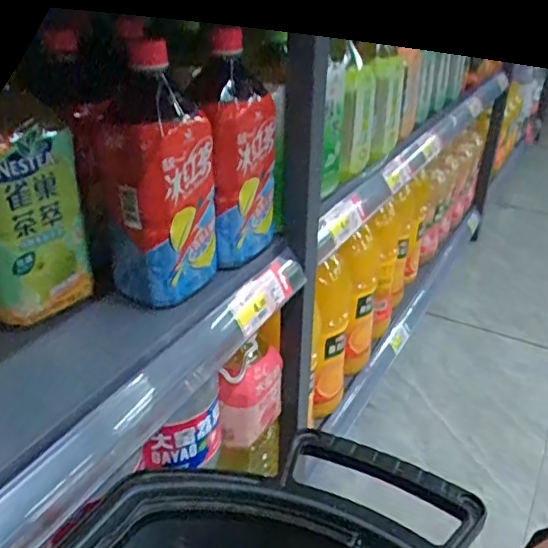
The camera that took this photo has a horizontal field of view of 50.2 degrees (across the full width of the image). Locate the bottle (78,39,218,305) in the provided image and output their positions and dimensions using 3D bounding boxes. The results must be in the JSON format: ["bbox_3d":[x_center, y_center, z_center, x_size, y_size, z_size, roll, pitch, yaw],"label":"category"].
[{"bbox_3d":[-0.099,-0.069,0.497,0.079,0.184,0.081,8,31,14],"label":"bottle"}]

